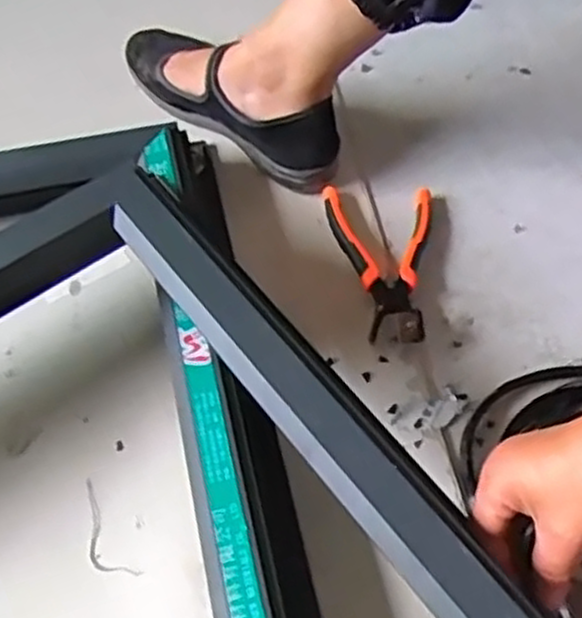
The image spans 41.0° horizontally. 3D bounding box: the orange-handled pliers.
[{"bbox_3d":[0.074,-0.044,0.663,0.094,0.037,0.161,3,58,1],"label":"orange-handled pliers"}]

